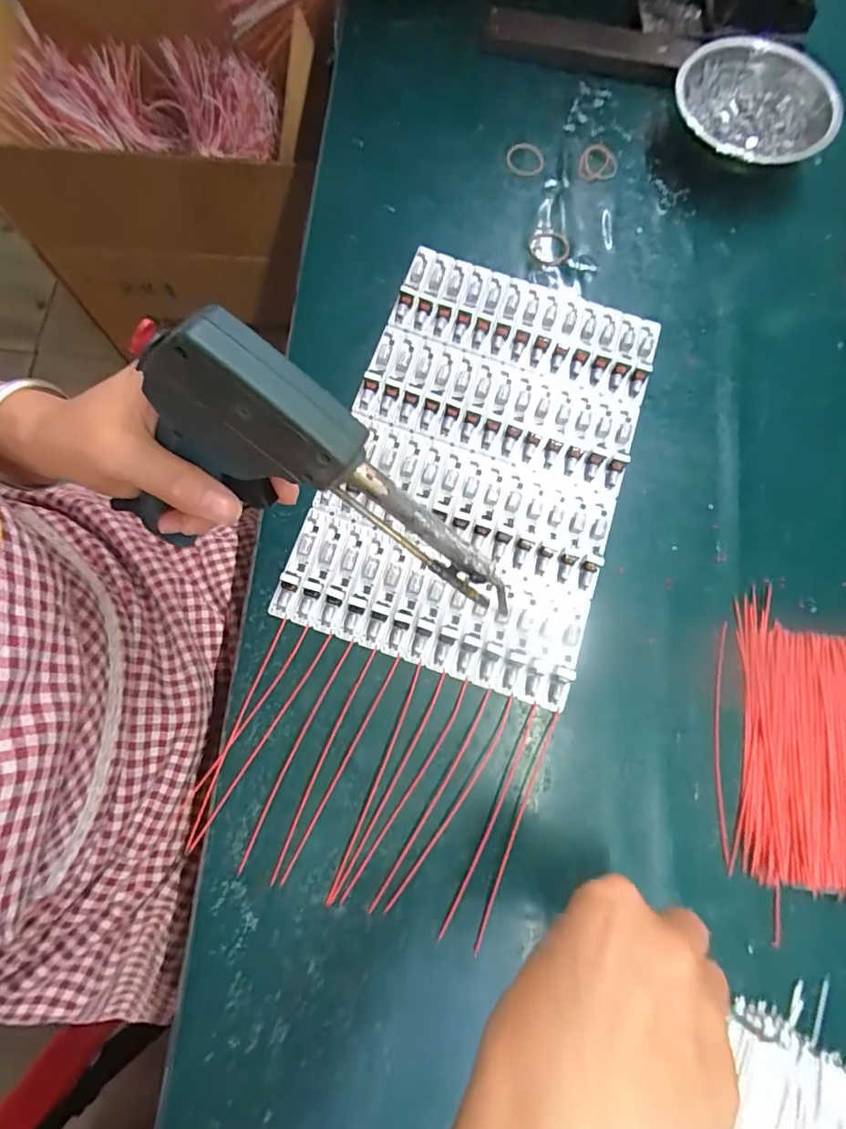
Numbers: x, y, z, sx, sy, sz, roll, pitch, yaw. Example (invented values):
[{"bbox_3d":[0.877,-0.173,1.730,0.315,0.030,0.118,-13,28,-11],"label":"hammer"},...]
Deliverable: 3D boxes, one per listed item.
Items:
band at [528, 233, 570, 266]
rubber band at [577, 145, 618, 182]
[{"bbox_3d":[0.098,-0.246,0.406,0.031,0.006,0.028,9,76,3],"label":"band"},{"bbox_3d":[0.146,-0.333,0.432,0.032,0.007,0.037,19,77,5],"label":"rubber band"}]

